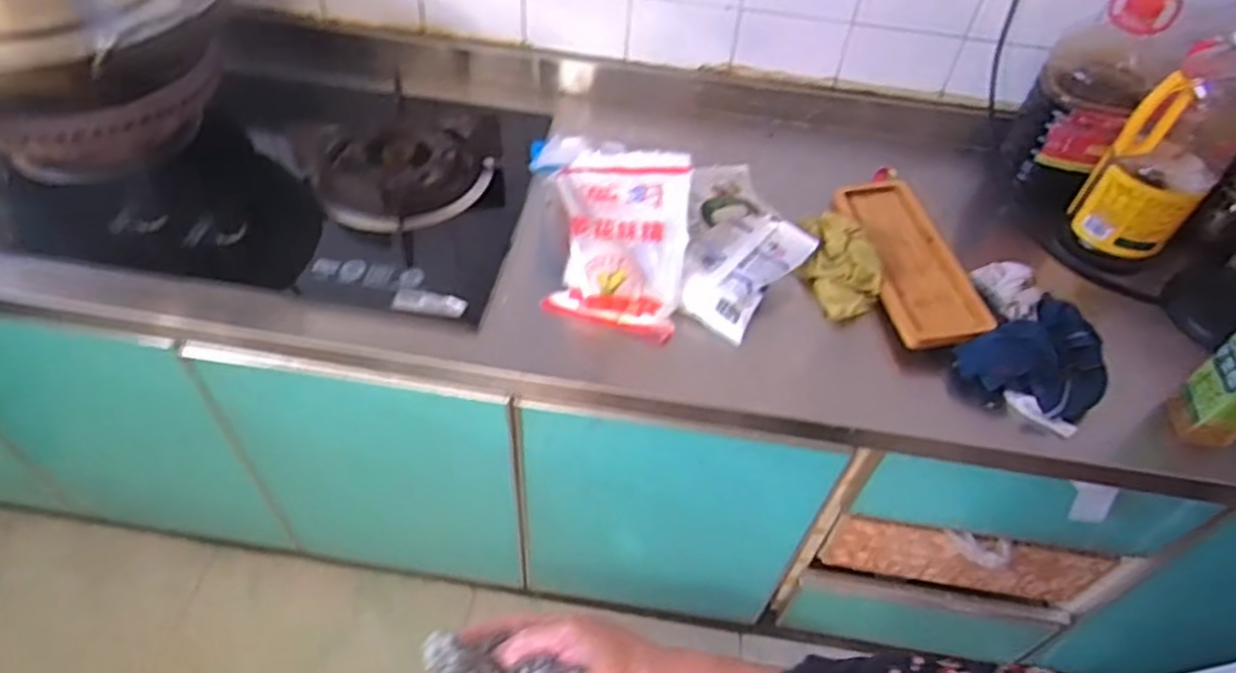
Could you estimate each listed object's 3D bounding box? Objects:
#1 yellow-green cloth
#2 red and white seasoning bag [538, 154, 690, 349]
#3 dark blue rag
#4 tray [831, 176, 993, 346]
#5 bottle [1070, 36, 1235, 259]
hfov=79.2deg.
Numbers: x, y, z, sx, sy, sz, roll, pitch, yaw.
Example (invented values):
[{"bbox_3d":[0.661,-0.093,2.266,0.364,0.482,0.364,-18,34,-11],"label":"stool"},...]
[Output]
[{"bbox_3d":[0.267,-0.096,0.910,0.084,0.042,0.159,-1,50,-6],"label":"yellow-green cloth"},{"bbox_3d":[0.001,-0.107,0.845,0.154,0.079,0.205,9,84,4],"label":"red and white seasoning bag"},{"bbox_3d":[0.469,0.029,0.834,0.140,0.066,0.142,37,56,24],"label":"dark blue rag"},{"bbox_3d":[0.360,-0.095,0.935,0.109,0.037,0.294,-4,44,-2],"label":"tray"},{"bbox_3d":[0.682,-0.227,0.917,0.119,0.285,0.141,38,56,24],"label":"bottle"}]

